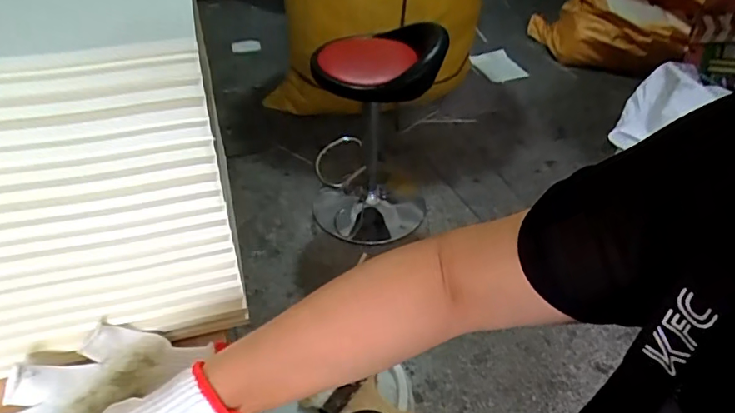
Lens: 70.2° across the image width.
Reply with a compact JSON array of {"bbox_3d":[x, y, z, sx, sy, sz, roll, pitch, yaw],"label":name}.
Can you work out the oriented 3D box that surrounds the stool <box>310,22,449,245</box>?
[{"bbox_3d":[0.015,-0.226,1.722,0.392,0.705,0.459,0,39,-1],"label":"stool"}]

